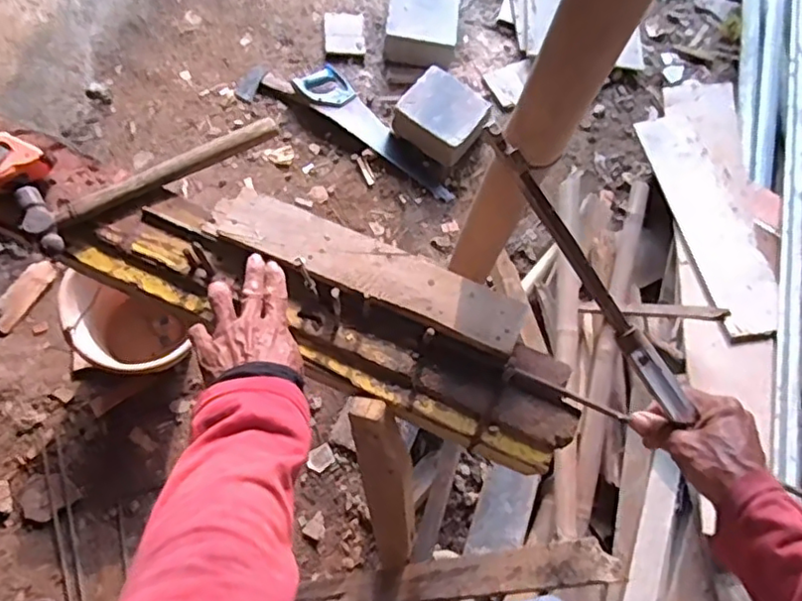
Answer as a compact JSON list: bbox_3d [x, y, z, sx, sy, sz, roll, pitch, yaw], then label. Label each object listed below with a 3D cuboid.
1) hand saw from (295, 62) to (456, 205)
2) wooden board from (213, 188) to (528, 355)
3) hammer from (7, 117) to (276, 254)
[{"bbox_3d":[-0.088,-0.449,1.699,0.169,0.039,0.550,-33,73,-18],"label":"hand saw"},{"bbox_3d":[-0.035,-0.035,0.621,0.323,0.016,0.068,23,66,5],"label":"wooden board"},{"bbox_3d":[-0.258,-0.137,0.657,0.267,0.024,0.071,-29,72,-16],"label":"hammer"}]

